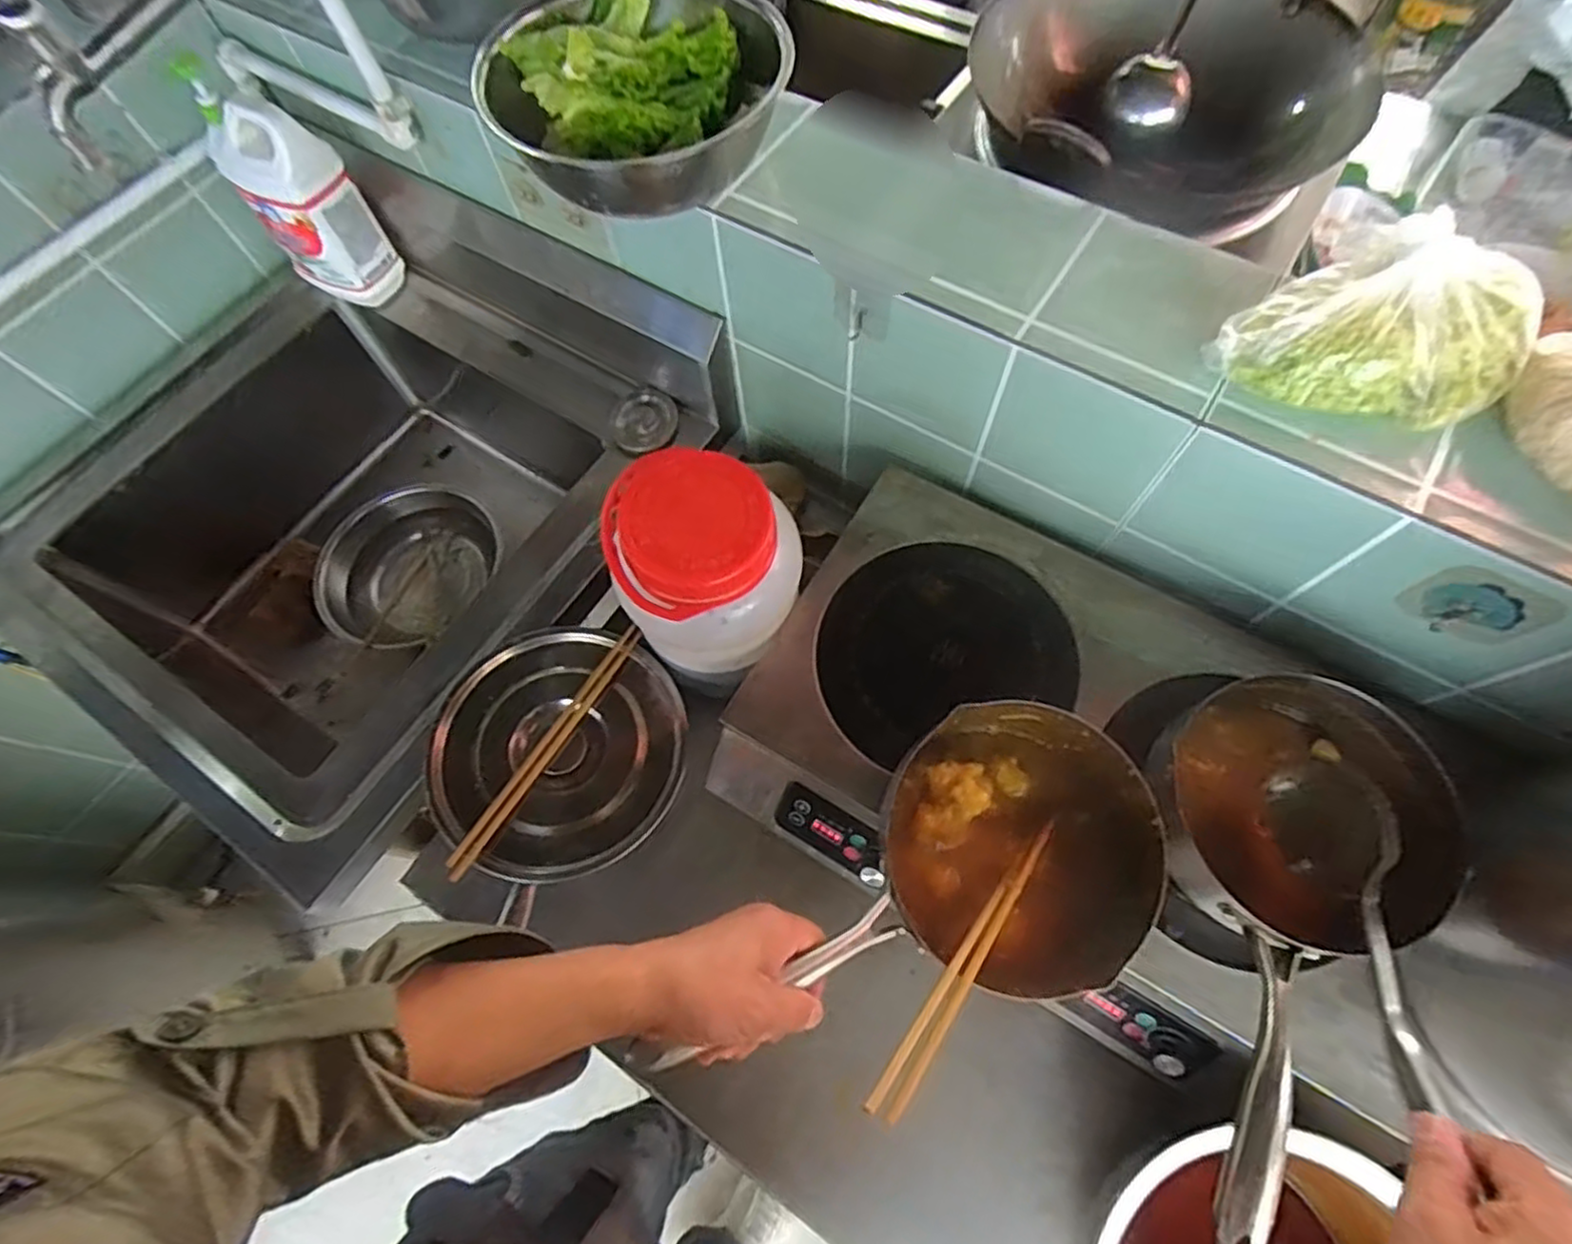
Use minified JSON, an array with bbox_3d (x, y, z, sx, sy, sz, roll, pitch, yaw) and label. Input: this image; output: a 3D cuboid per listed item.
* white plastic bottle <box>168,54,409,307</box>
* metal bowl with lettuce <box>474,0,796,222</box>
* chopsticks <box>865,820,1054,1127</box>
[{"bbox_3d":[-0.524,-0.461,0.765,0.106,0.252,0.096,-34,70,-11],"label":"white plastic bottle"},{"bbox_3d":[-0.125,-0.449,0.593,0.247,0.094,0.192,-20,68,-6],"label":"metal bowl with lettuce"},{"bbox_3d":[0.128,0.225,0.474,0.019,0.010,0.239,38,52,16],"label":"chopsticks"}]

